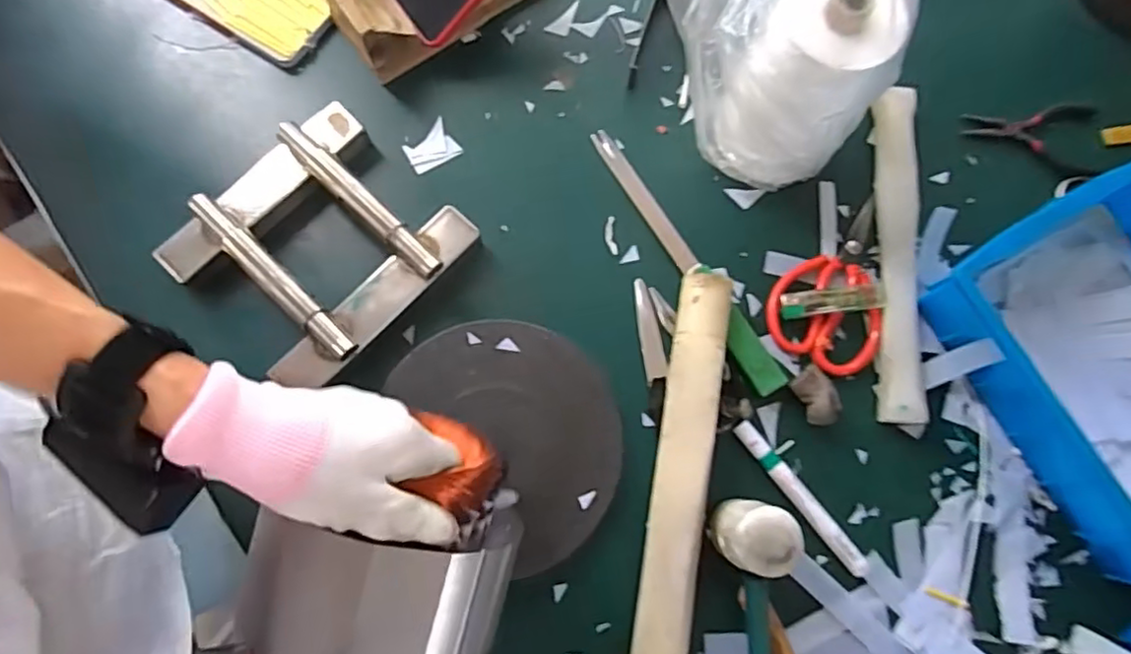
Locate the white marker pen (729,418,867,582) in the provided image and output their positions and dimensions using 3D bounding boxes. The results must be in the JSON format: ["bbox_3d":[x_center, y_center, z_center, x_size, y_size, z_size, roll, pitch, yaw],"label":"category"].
[{"bbox_3d":[0.184,0.134,0.512,0.017,0.011,0.141,-38,81,-10],"label":"white marker pen"}]

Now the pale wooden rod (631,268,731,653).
[{"bbox_3d":[0.085,0.122,0.497,0.038,0.039,0.336,10,77,1],"label":"pale wooden rod"}]

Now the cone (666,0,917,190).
[{"bbox_3d":[0.162,-0.238,0.516,0.175,0.179,0.180,10,77,1],"label":"cone"}]

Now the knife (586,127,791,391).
[{"bbox_3d":[0.100,-0.062,0.559,0.025,0.017,0.273,-30,80,-8],"label":"knife"}]

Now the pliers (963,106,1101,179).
[{"bbox_3d":[0.428,-0.170,0.596,0.119,0.009,0.070,3,77,-1],"label":"pliers"}]

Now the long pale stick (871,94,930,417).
[{"bbox_3d":[0.287,-0.065,0.557,0.042,0.023,0.292,5,77,-1],"label":"long pale stick"}]

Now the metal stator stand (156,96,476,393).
[{"bbox_3d":[-0.200,-0.071,0.534,0.182,0.041,0.202,44,78,8],"label":"metal stator stand"}]

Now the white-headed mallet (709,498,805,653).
[{"bbox_3d":[0.135,0.279,0.445,0.046,0.070,0.308,0,77,-2],"label":"white-headed mallet"}]

